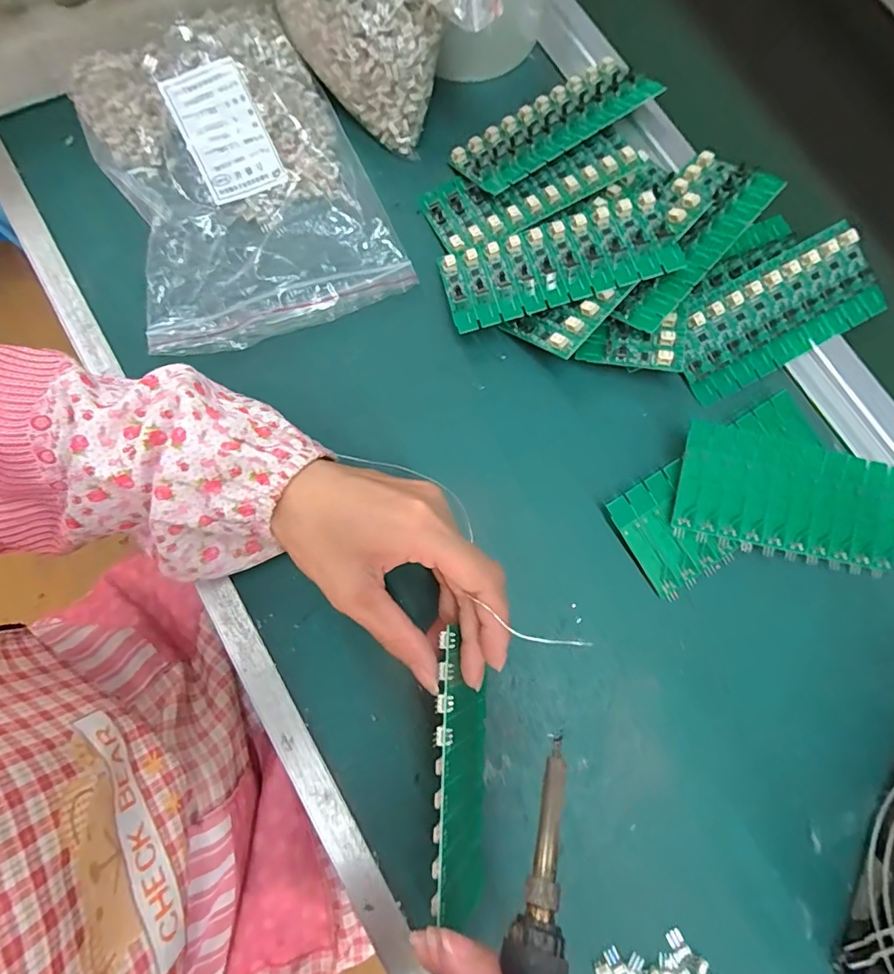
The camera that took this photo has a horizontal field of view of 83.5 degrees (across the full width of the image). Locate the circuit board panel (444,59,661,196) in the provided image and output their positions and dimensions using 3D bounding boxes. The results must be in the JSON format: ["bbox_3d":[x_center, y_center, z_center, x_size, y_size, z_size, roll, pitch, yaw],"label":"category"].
[{"bbox_3d":[0.070,-0.243,0.336,0.134,0.020,0.052,-32,81,-7],"label":"circuit board panel"}]

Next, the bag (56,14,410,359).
[{"bbox_3d":[-0.136,-0.200,0.321,0.159,0.029,0.215,-22,80,-6],"label":"bag"}]

